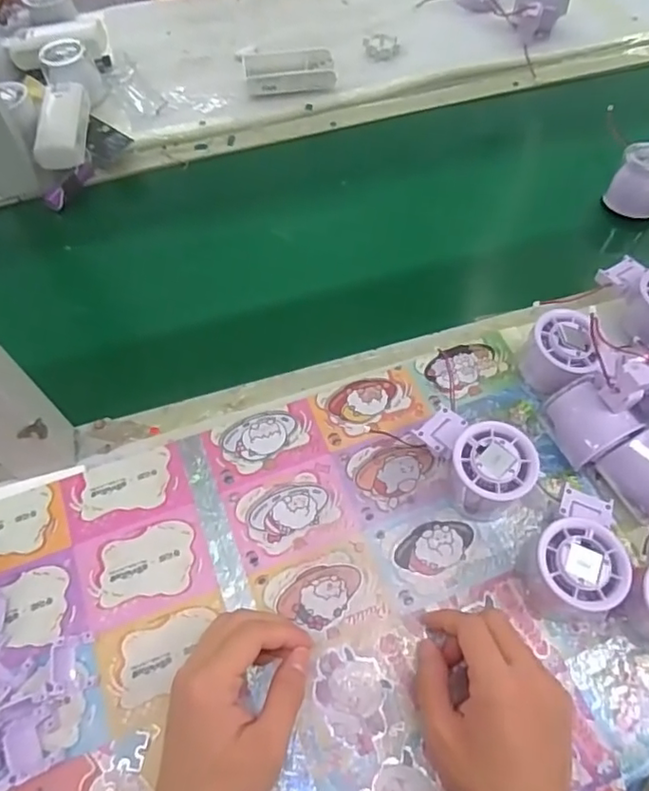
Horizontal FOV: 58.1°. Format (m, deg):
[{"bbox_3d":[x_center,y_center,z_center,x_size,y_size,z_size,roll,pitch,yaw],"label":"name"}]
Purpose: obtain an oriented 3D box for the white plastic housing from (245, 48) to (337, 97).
[{"bbox_3d":[-0.042,-0.385,0.698,0.104,0.027,0.052,-8,60,-4],"label":"white plastic housing"}]

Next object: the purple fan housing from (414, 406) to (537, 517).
[{"bbox_3d":[0.111,0.047,0.439,0.061,0.053,0.087,-34,65,-17],"label":"purple fan housing"}]

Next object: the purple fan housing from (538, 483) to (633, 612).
[{"bbox_3d":[0.178,0.110,0.408,0.057,0.055,0.084,31,65,17],"label":"purple fan housing"}]

